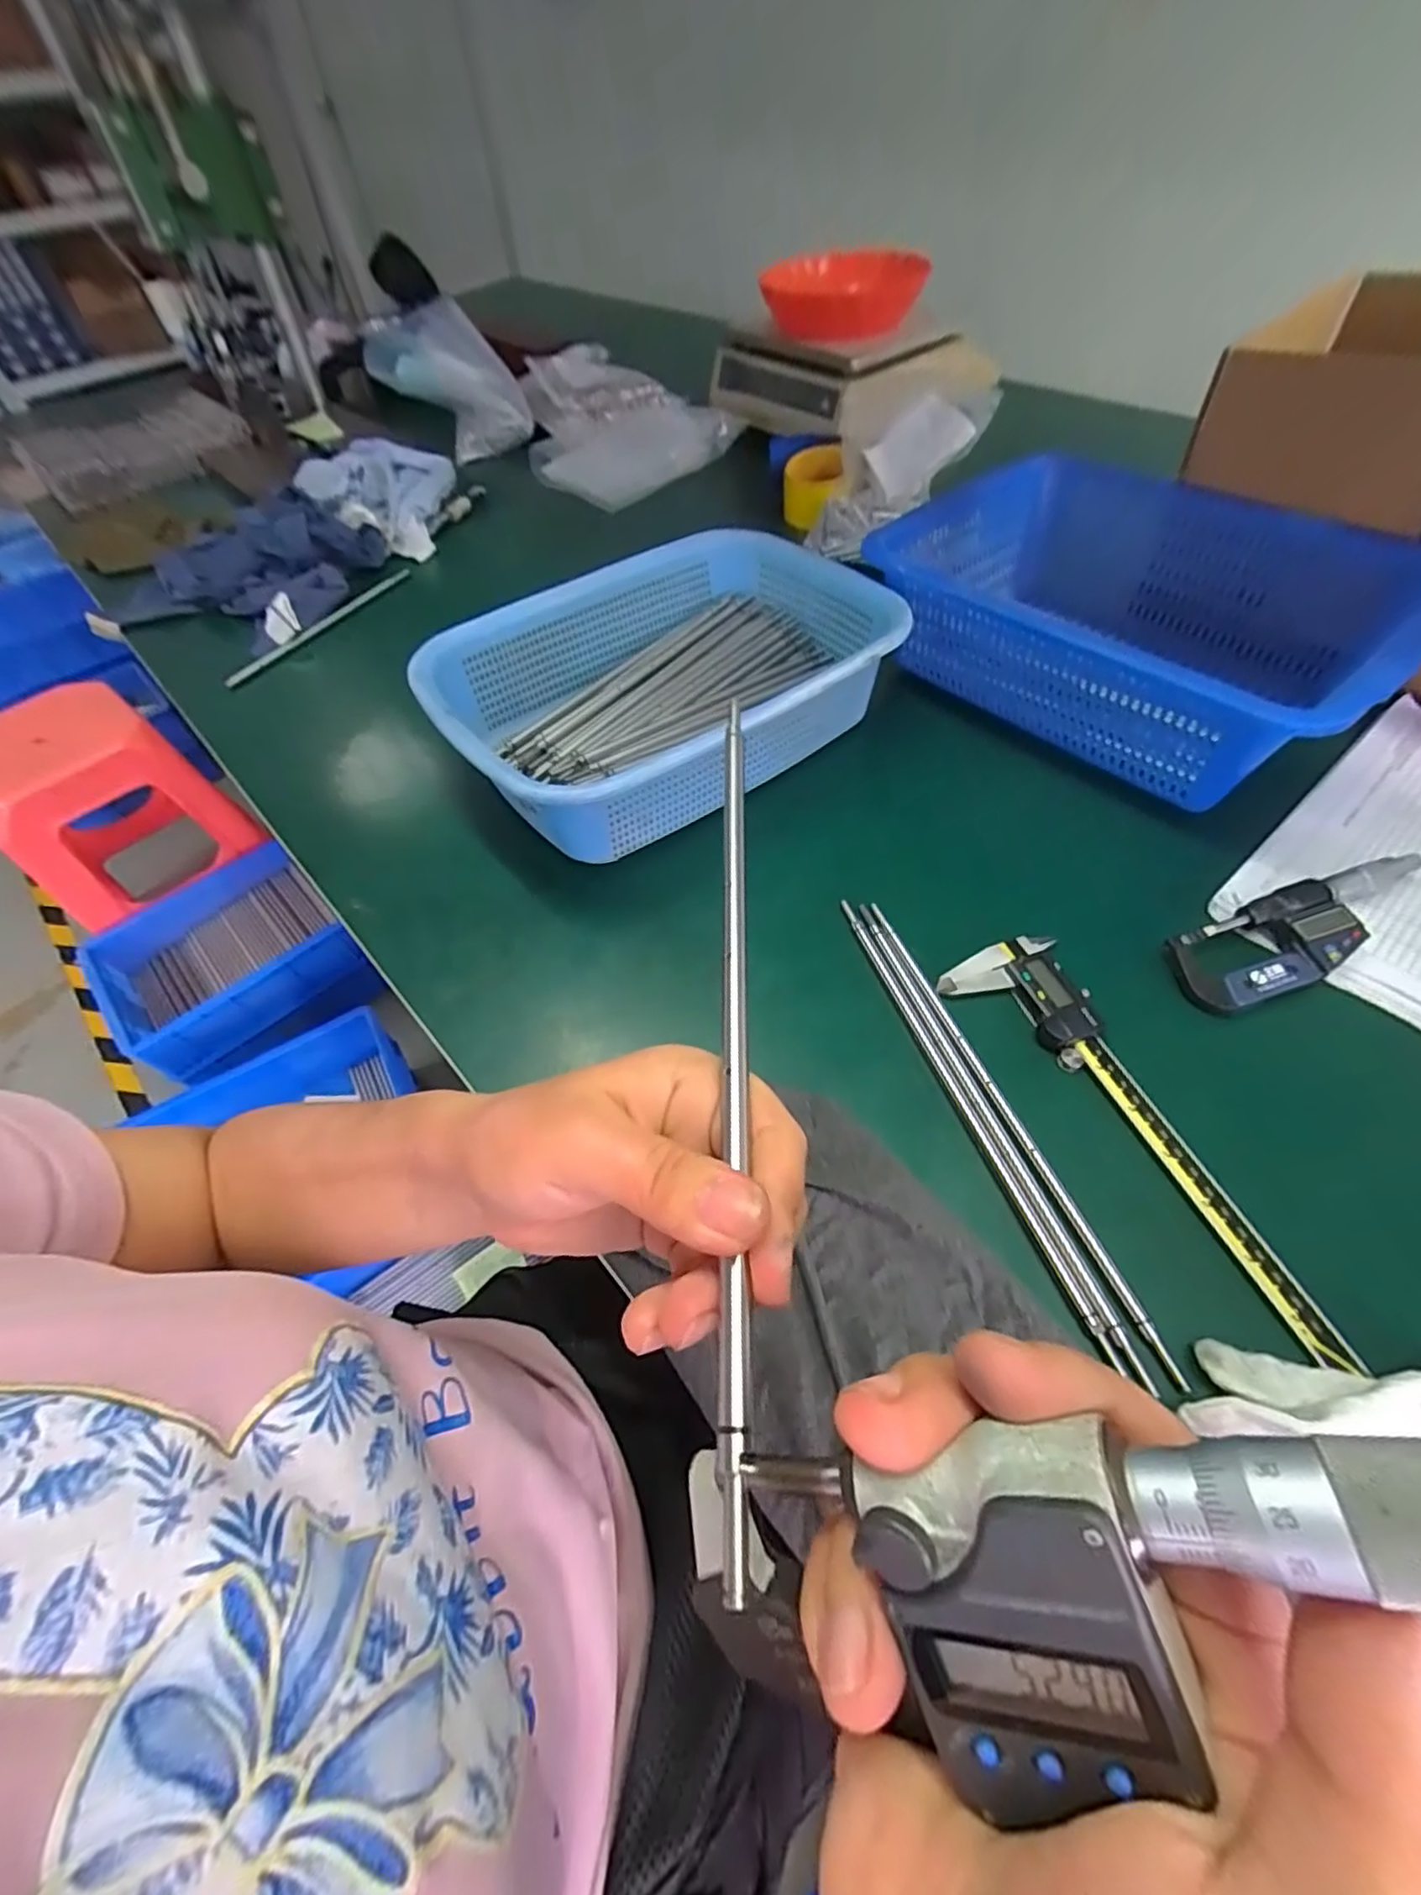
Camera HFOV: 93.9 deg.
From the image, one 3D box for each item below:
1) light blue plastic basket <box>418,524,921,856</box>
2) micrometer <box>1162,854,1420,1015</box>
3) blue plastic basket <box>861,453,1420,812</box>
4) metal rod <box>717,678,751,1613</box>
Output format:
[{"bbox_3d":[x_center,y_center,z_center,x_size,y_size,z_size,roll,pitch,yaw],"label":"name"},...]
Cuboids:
[{"bbox_3d":[-0.032,-0.207,0.528,0.343,0.097,0.238,-36,60,-20],"label":"light blue plastic basket"},{"bbox_3d":[0.355,-0.011,0.391,0.174,0.018,0.054,-18,56,-9],"label":"micrometer"},{"bbox_3d":[0.323,-0.256,0.525,0.250,0.109,0.349,-39,61,-22],"label":"blue plastic basket"},{"bbox_3d":[0.007,0.014,0.202,0.008,0.006,0.266,-1,55,4],"label":"metal rod"}]

